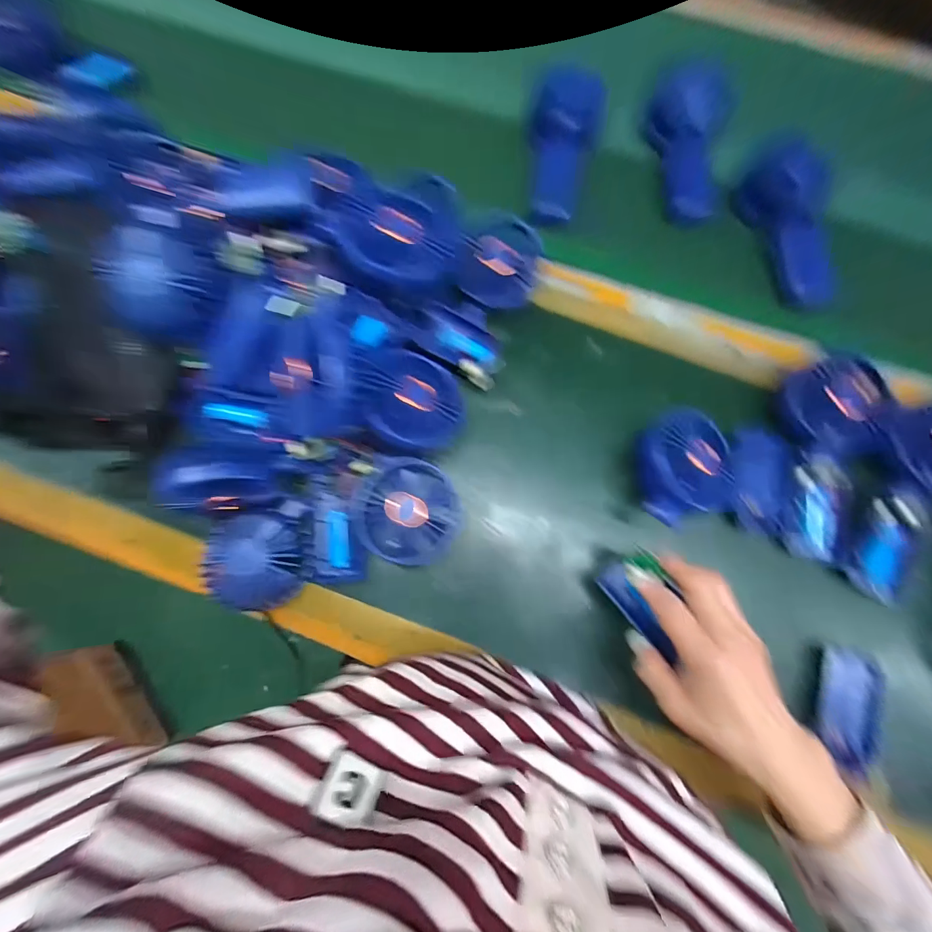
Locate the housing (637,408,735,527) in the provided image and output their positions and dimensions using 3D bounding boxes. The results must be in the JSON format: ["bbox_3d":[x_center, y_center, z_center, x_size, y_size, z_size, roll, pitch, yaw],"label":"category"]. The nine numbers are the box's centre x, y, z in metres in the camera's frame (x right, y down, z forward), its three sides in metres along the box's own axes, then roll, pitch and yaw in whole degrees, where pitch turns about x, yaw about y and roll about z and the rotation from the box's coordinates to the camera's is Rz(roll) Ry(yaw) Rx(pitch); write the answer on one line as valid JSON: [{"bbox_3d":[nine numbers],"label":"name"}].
[{"bbox_3d":[0.188,0.001,0.352,0.070,0.049,0.088,-7,78,-2],"label":"housing"}]

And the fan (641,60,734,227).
[{"bbox_3d":[0.257,-0.368,0.461,0.085,0.034,0.177,-4,91,-1],"label":"fan"}]

